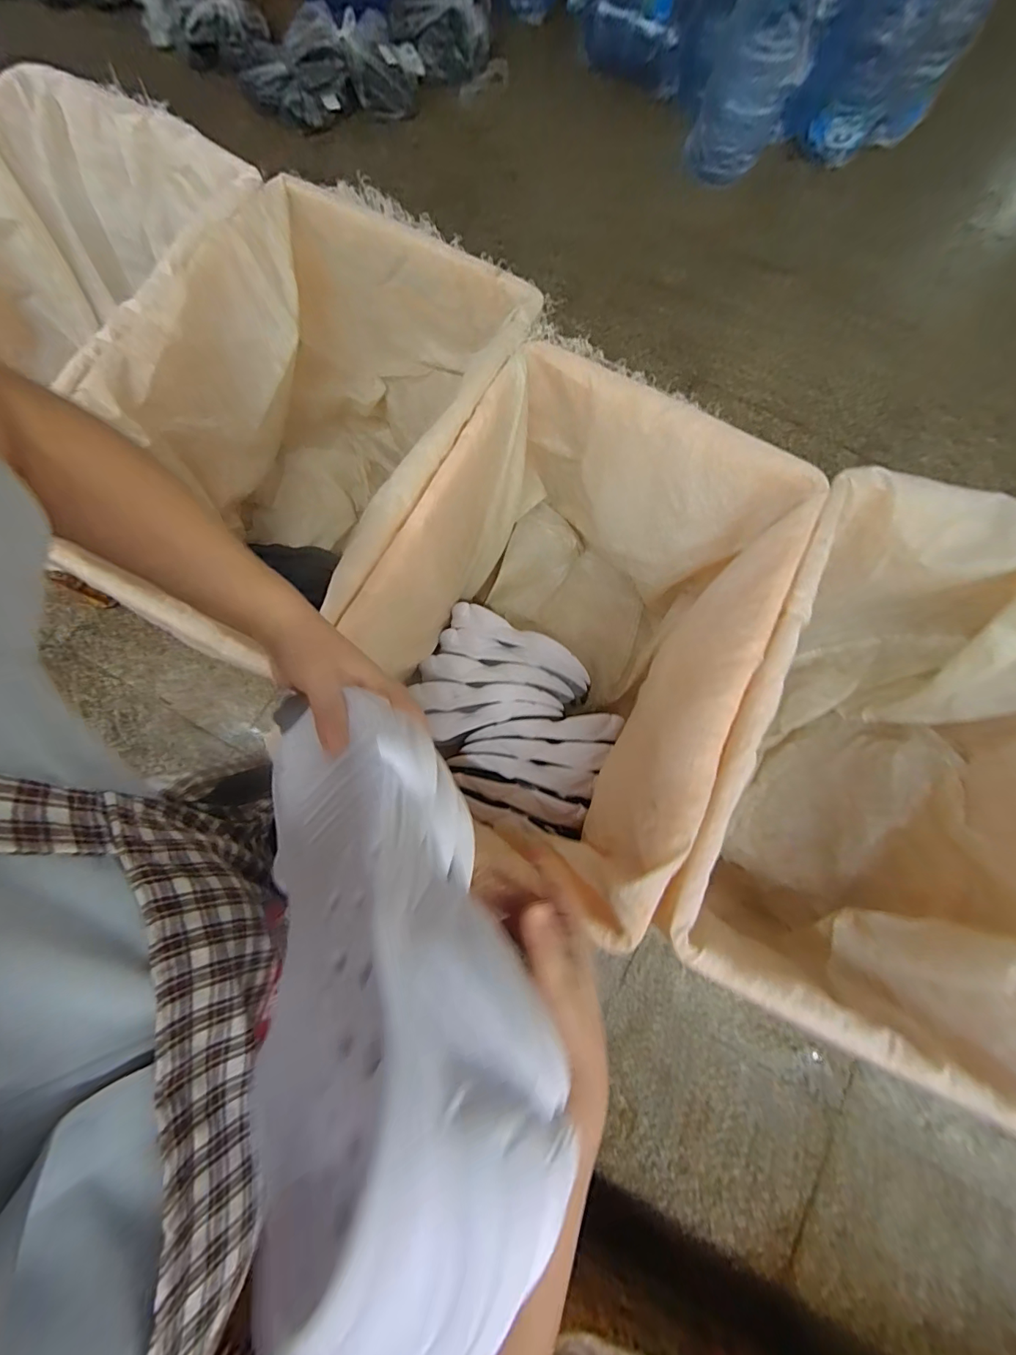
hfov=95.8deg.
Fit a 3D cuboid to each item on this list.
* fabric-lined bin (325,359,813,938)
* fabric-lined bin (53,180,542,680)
[{"bbox_3d":[0.072,-0.043,0.760,0.480,0.418,0.657,27,78,4],"label":"fabric-lined bin"},{"bbox_3d":[-0.313,-0.348,0.774,0.467,0.352,0.659,30,79,5],"label":"fabric-lined bin"}]

